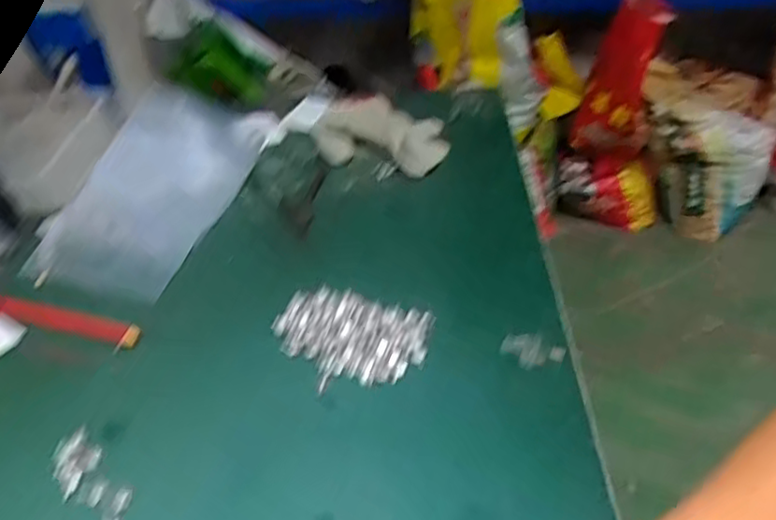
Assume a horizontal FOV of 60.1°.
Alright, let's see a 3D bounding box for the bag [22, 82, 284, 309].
[{"bbox_3d":[-0.237,-0.096,0.710,0.154,0.066,0.315,8,39,15],"label":"bag"}]

